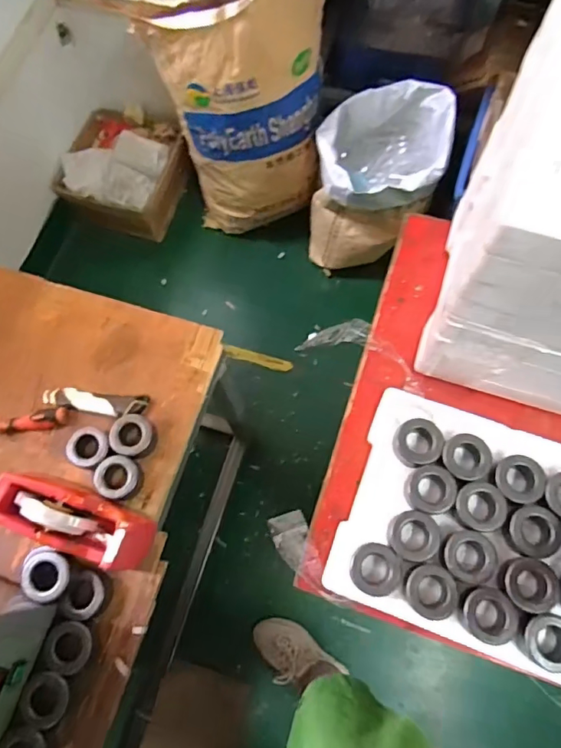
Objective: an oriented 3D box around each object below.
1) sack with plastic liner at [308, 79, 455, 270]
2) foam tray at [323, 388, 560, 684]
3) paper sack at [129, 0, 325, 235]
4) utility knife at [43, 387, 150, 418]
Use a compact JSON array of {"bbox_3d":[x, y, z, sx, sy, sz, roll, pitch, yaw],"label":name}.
[{"bbox_3d":[0.258,-0.527,1.383,0.337,0.361,0.317,1,71,2],"label":"sack with plastic liner"},{"bbox_3d":[0.278,0.197,0.631,0.378,0.059,0.275,19,73,8],"label":"foam tray"},{"bbox_3d":[-0.097,-0.697,1.322,0.400,0.598,0.309,0,71,2],"label":"paper sack"},{"bbox_3d":[-0.285,0.043,0.763,0.159,0.014,0.035,6,72,4],"label":"utility knife"}]

